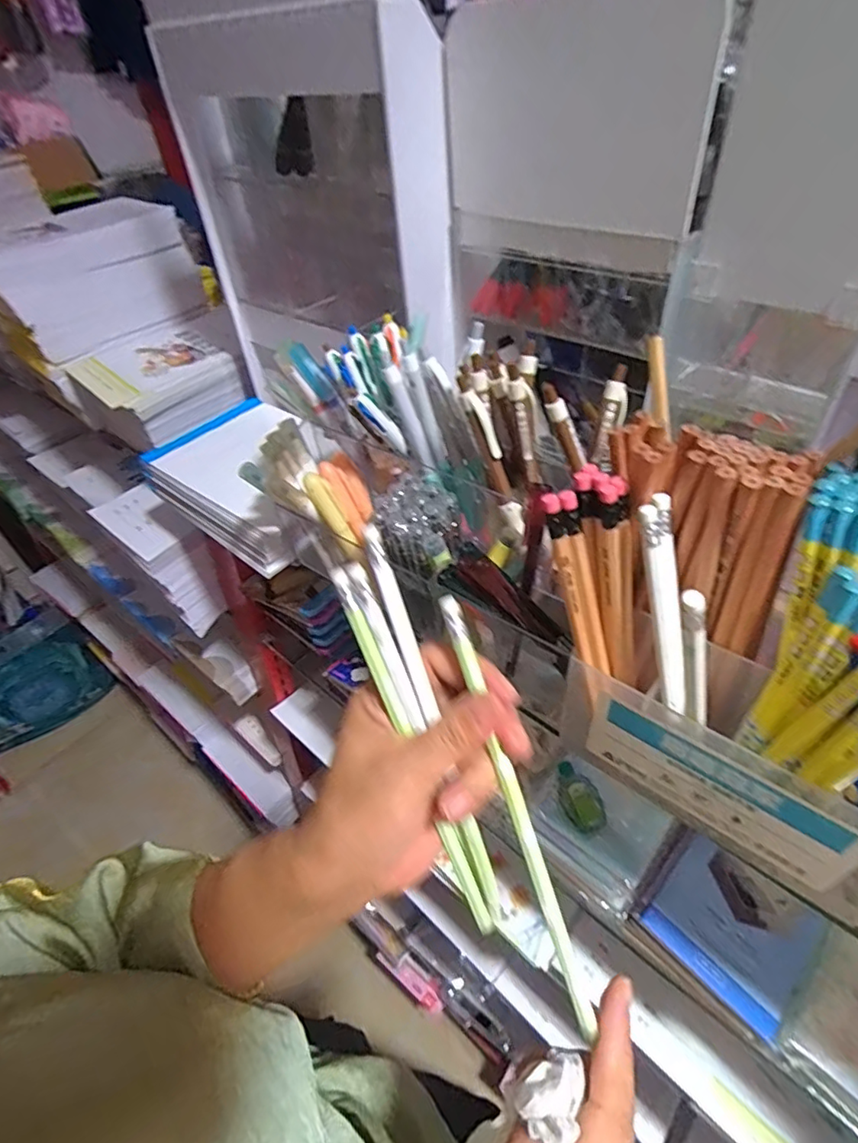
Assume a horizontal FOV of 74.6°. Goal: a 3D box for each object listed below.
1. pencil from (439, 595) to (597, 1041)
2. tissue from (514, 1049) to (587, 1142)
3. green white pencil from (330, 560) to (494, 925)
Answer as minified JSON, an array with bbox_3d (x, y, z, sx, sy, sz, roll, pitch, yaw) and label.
[{"bbox_3d":[0.037,0.102,0.240,0.008,0.004,0.190,-17,87,-11],"label":"pencil"},{"bbox_3d":[0.049,0.203,0.220,0.022,0.019,0.030,24,52,27],"label":"tissue"},{"bbox_3d":[-0.006,0.087,0.260,0.008,0.189,0.009,-24,10,-18],"label":"green white pencil"}]

